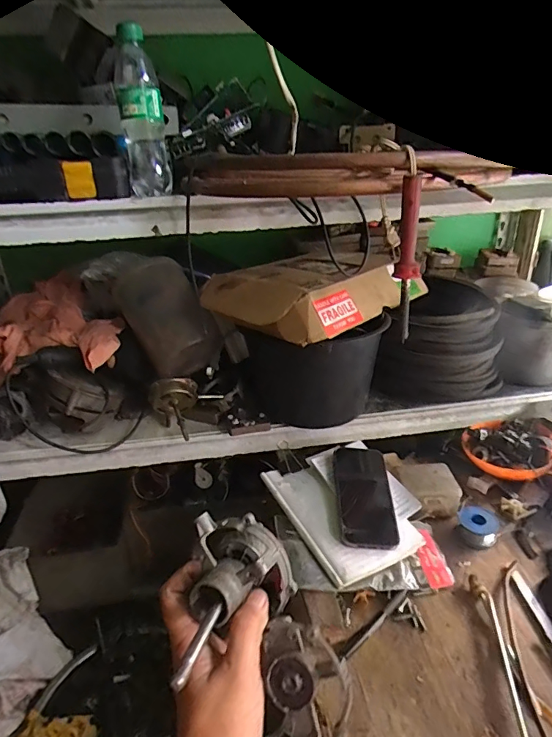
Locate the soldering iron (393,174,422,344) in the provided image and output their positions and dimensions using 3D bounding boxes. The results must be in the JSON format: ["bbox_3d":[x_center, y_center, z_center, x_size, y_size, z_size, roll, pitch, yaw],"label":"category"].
[{"bbox_3d":[0.148,-0.119,0.502,0.024,0.173,0.019,12,30,27],"label":"soldering iron"}]

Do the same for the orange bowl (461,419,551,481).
[{"bbox_3d":[0.406,0.129,0.780,0.149,0.055,0.134,12,30,27],"label":"orange bowl"}]

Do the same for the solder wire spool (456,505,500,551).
[{"bbox_3d":[0.299,0.233,0.665,0.056,0.034,0.048,12,30,27],"label":"solder wire spool"}]

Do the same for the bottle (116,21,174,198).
[{"bbox_3d":[-0.172,-0.322,0.579,0.055,0.180,0.050,-6,27,-6],"label":"bottle"}]

